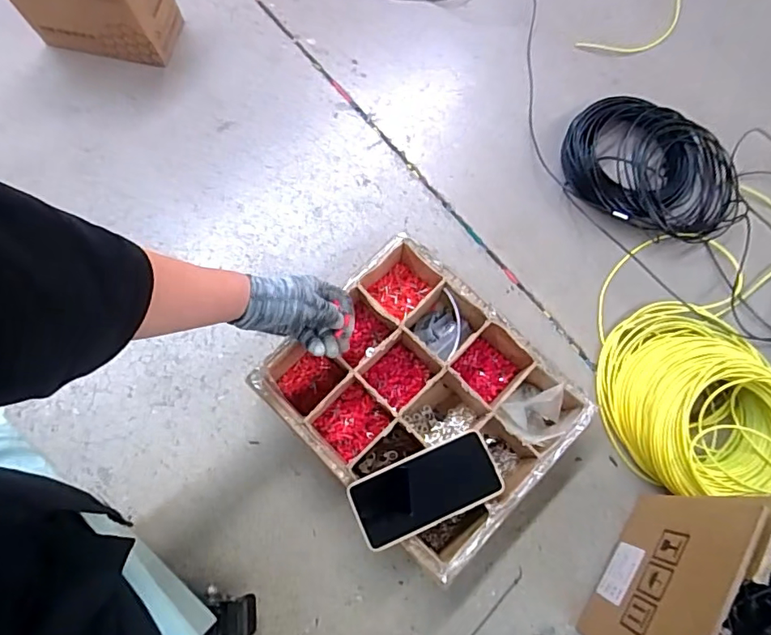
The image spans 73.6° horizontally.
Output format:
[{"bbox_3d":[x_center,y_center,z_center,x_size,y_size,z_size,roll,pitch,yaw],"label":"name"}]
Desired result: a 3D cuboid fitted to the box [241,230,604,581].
[{"bbox_3d":[0.045,0.102,0.651,0.272,0.087,0.322,-44,80,-11],"label":"box"}]

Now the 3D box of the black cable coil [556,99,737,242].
[{"bbox_3d":[0.404,-0.223,0.782,0.261,0.056,0.183,12,75,3],"label":"black cable coil"}]

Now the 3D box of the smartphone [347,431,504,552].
[{"bbox_3d":[0.045,0.194,0.583,0.165,0.011,0.075,-23,77,-6],"label":"smartphone"}]

